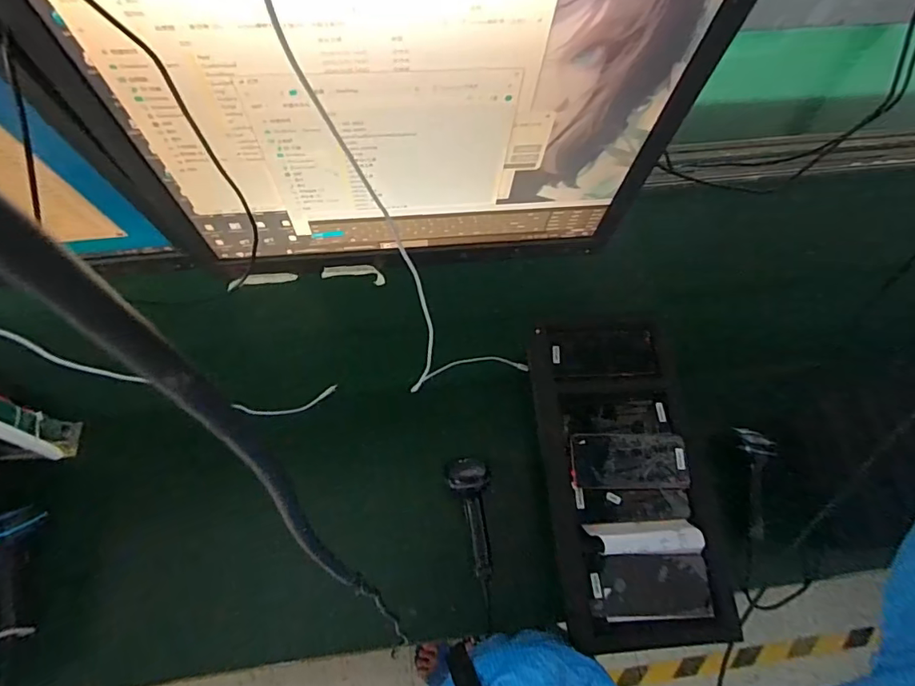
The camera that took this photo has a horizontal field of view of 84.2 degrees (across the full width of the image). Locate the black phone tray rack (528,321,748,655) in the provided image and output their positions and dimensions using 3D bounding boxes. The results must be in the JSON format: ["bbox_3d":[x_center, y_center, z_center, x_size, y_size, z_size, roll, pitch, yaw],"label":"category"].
[{"bbox_3d":[0.252,0.187,0.766,0.245,0.086,0.468,-1,66,-3],"label":"black phone tray rack"}]

